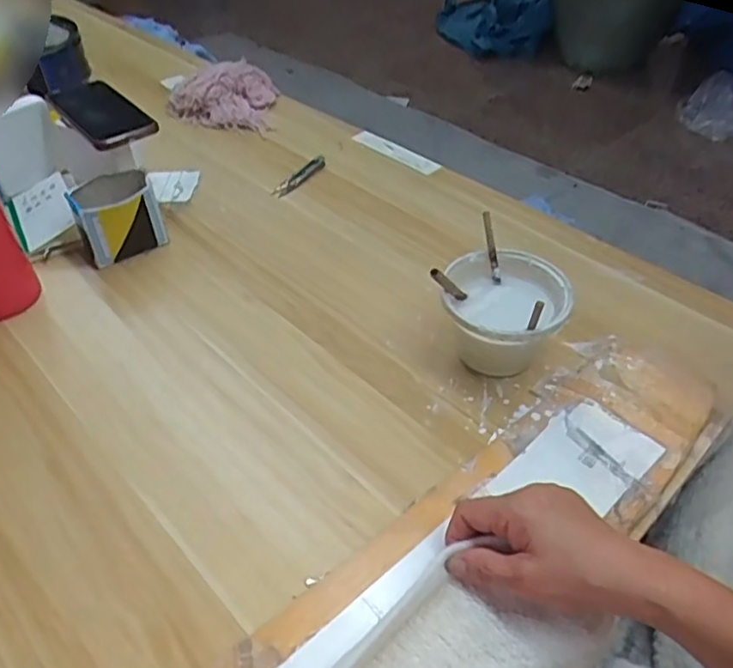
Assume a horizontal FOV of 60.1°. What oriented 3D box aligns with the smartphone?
[{"bbox_3d":[-0.317,-0.264,0.758,0.077,0.015,0.144,-32,59,-26],"label":"smartphone"}]

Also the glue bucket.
[{"bbox_3d":[0.124,-0.013,0.582,0.105,0.088,0.105,1,43,-1],"label":"glue bucket"}]

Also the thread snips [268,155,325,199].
[{"bbox_3d":[-0.088,-0.211,0.849,0.024,0.015,0.102,26,49,24],"label":"thread snips"}]

